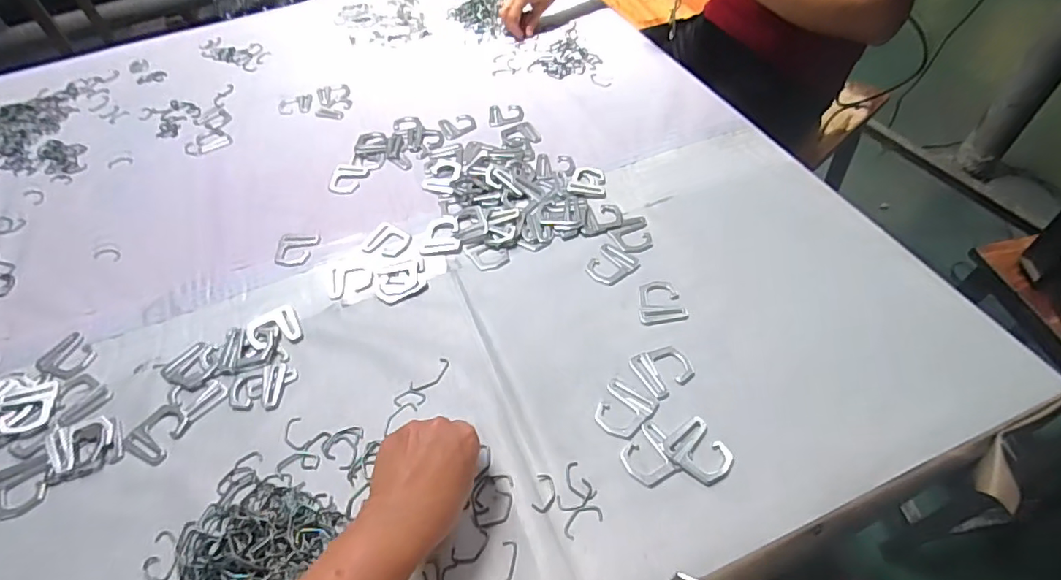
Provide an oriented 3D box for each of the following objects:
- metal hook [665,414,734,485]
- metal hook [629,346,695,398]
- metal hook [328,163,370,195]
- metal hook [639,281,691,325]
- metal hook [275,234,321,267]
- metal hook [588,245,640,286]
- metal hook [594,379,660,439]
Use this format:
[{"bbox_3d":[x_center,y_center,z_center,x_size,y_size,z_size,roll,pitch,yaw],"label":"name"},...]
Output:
[{"bbox_3d":[0.145,0.139,0.457,0.045,0.005,0.051,-31,55,-18],"label":"metal hook"},{"bbox_3d":[0.127,0.074,0.511,0.049,0.004,0.047,-25,53,-13],"label":"metal hook"},{"bbox_3d":[-0.251,-0.150,0.733,0.048,0.006,0.055,9,53,13],"label":"metal hook"},{"bbox_3d":[0.136,0.012,0.561,0.048,0.004,0.053,-8,51,0],"label":"metal hook"},{"bbox_3d":[-0.285,-0.048,0.652,0.048,0.006,0.053,-4,51,2],"label":"metal hook"},{"bbox_3d":[0.089,-0.026,0.594,0.048,0.004,0.051,28,59,25],"label":"metal hook"},{"bbox_3d":[0.086,0.110,0.487,0.048,0.004,0.050,24,58,23],"label":"metal hook"}]

